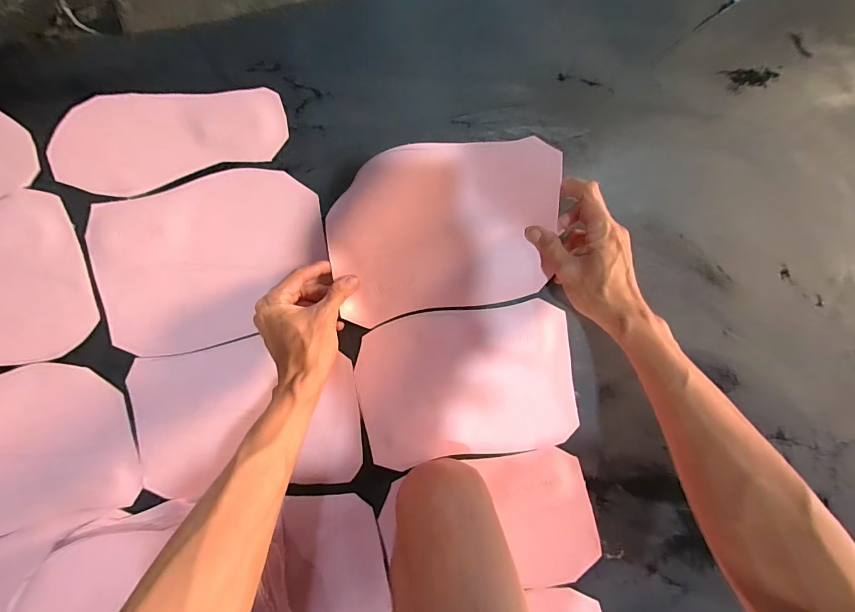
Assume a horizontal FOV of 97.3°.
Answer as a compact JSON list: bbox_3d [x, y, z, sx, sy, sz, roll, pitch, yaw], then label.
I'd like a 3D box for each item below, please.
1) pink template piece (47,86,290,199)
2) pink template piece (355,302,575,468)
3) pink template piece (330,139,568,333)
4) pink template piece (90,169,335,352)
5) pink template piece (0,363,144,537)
[{"bbox_3d":[-0.291,-0.184,0.426,0.255,0.006,0.105,-4,100,-2],"label":"pink template piece"},{"bbox_3d":[0.048,0.097,0.468,0.258,0.007,0.182,-9,95,0],"label":"pink template piece"},{"bbox_3d":[0.015,-0.082,0.425,0.249,0.032,0.182,-9,110,5],"label":"pink template piece"},{"bbox_3d":[-0.253,-0.050,0.437,0.266,0.021,0.182,-14,95,0],"label":"pink template piece"},{"bbox_3d":[-0.497,0.178,0.459,0.274,0.011,0.188,-14,95,2],"label":"pink template piece"}]

